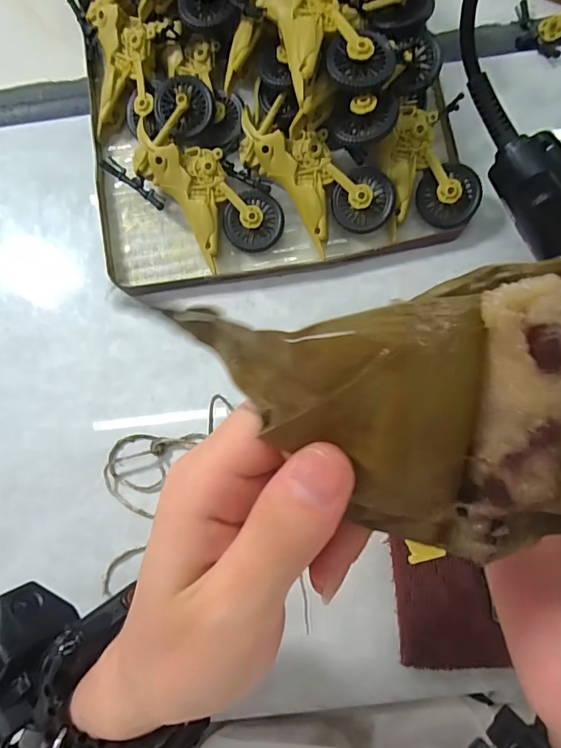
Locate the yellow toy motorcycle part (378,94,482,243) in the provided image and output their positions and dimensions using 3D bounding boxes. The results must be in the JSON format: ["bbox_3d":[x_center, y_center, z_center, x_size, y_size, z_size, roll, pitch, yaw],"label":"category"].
[{"bbox_3d":[0.094,-0.127,0.282,0.056,0.038,0.068,-12,80,1],"label":"yellow toy motorcycle part"}]

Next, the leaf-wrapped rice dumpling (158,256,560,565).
[{"bbox_3d":[0.057,0.009,0.120,0.112,0.045,0.074,-10,109,10],"label":"leaf-wrapped rice dumpling"}]

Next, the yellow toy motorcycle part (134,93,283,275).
[{"bbox_3d":[-0.048,-0.116,0.281,0.105,0.016,0.060,41,85,-4],"label":"yellow toy motorcycle part"}]

